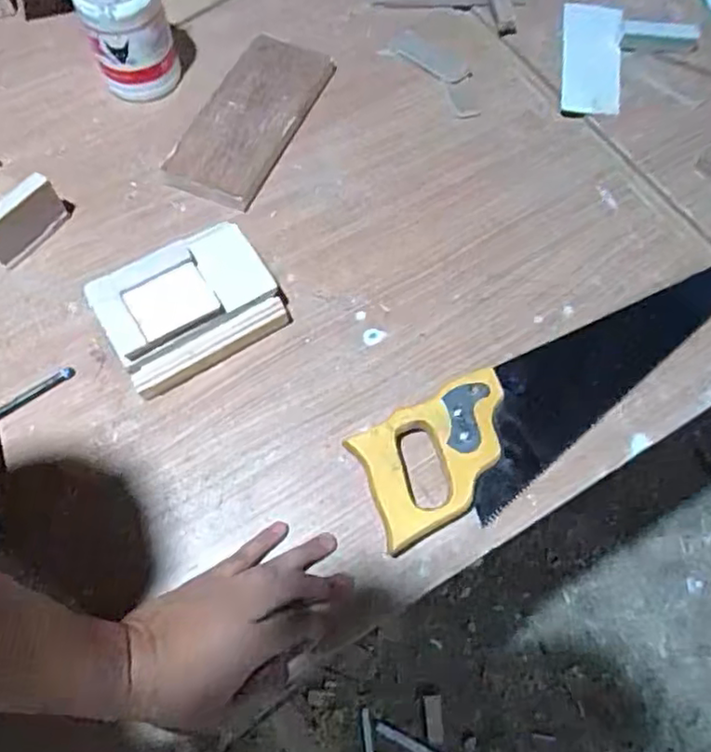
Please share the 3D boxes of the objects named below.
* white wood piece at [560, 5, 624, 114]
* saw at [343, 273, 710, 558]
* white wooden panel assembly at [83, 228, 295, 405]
[{"bbox_3d":[0.263,-0.357,0.730,0.063,0.010,0.167,9,66,5],"label":"white wood piece"},{"bbox_3d":[0.185,0.008,0.537,0.394,0.034,0.096,-26,67,-11],"label":"saw"},{"bbox_3d":[-0.147,-0.065,0.564,0.144,0.049,0.112,-30,68,-13],"label":"white wooden panel assembly"}]

